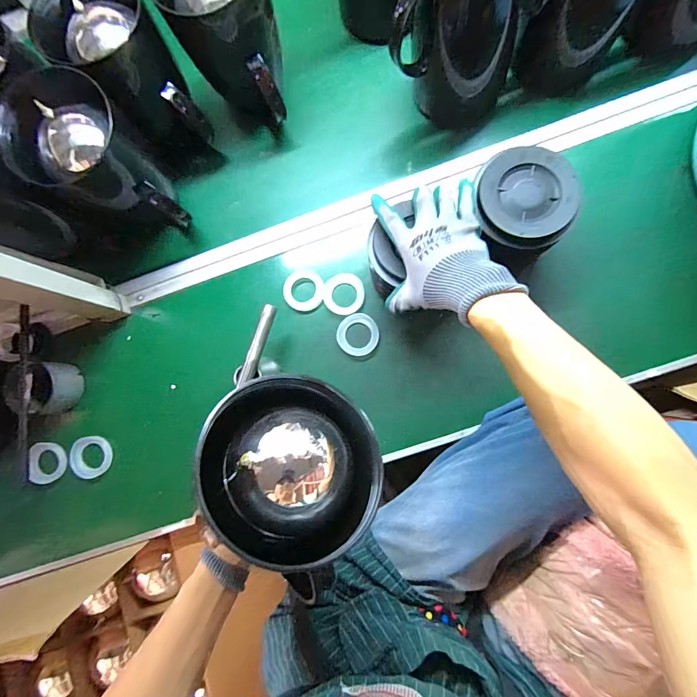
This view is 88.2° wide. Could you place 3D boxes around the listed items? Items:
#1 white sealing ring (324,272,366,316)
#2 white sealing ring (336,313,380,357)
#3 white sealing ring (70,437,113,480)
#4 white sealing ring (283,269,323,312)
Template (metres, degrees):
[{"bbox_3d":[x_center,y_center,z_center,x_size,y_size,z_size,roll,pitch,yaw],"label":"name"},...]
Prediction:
[{"bbox_3d":[-0.007,-0.079,0.518,0.058,0.004,0.060,-1,83,6],"label":"white sealing ring"},{"bbox_3d":[0.013,-0.020,0.508,0.058,0.004,0.059,-1,83,6],"label":"white sealing ring"},{"bbox_3d":[-0.376,0.158,0.525,0.057,0.013,0.054,-38,81,0],"label":"white sealing ring"},{"bbox_3d":[-0.065,-0.086,0.522,0.058,0.004,0.062,-1,83,6],"label":"white sealing ring"}]

